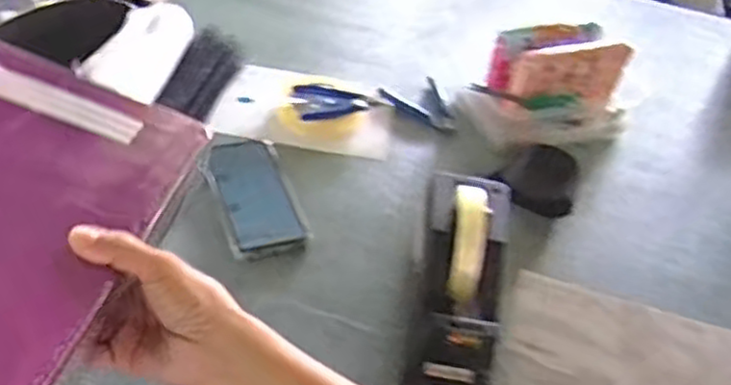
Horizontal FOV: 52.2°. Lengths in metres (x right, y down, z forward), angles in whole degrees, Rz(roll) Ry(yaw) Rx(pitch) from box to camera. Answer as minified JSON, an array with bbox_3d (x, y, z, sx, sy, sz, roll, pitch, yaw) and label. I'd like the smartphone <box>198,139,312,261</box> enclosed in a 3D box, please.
[{"bbox_3d":[-0.118,-0.002,0.777,0.083,0.014,0.174,-9,45,-21],"label":"smartphone"}]

